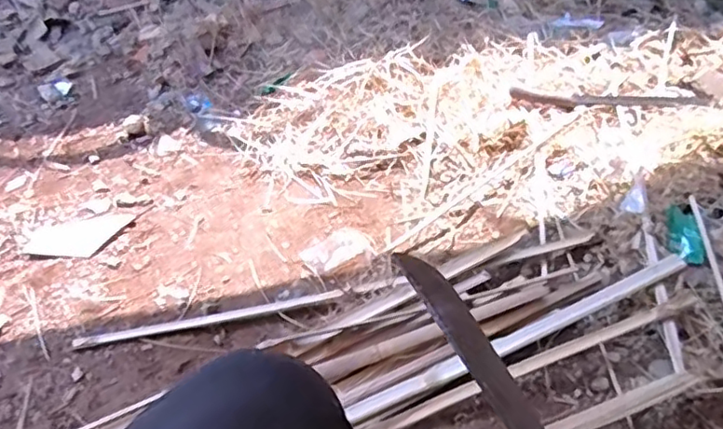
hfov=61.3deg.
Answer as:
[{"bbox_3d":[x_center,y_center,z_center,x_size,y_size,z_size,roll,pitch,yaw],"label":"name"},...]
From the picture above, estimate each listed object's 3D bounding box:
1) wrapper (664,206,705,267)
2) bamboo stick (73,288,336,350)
[{"bbox_3d":[0.543,0.034,1.028,0.049,0.015,0.122,2,46,8],"label":"wrapper"},{"bbox_3d":[-0.251,0.169,1.011,0.435,0.008,0.019,-11,46,-4],"label":"bamboo stick"}]

